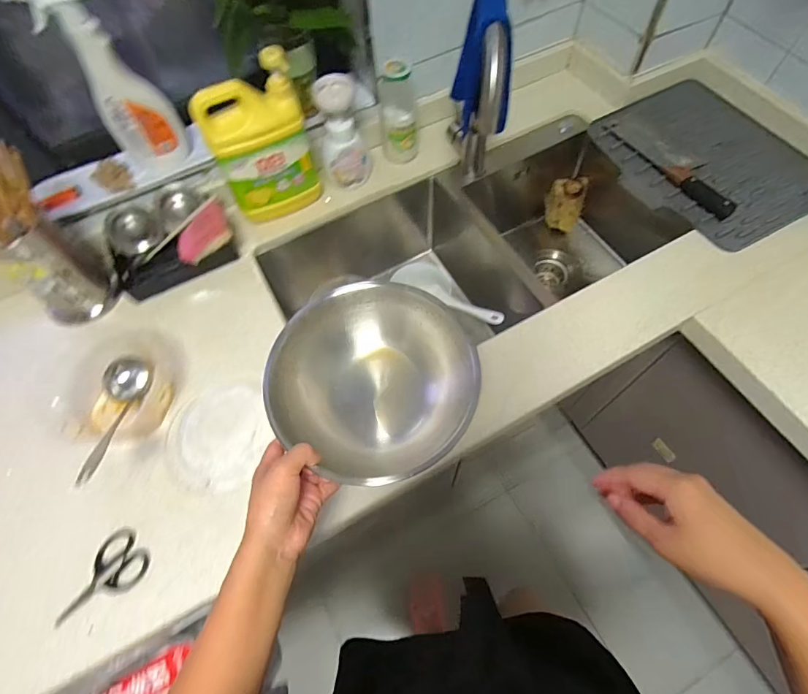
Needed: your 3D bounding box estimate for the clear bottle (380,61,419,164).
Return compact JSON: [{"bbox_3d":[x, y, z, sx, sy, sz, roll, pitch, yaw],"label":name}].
[{"bbox_3d":[-0.007,-0.410,0.766,0.069,0.152,0.069,-6,64,1],"label":"clear bottle"}]

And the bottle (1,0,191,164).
[{"bbox_3d":[-0.416,-0.377,0.648,0.100,0.269,0.065,-33,67,-13],"label":"bottle"}]

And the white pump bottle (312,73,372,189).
[{"bbox_3d":[-0.104,-0.364,0.752,0.084,0.166,0.088,-10,65,-2],"label":"white pump bottle"}]

